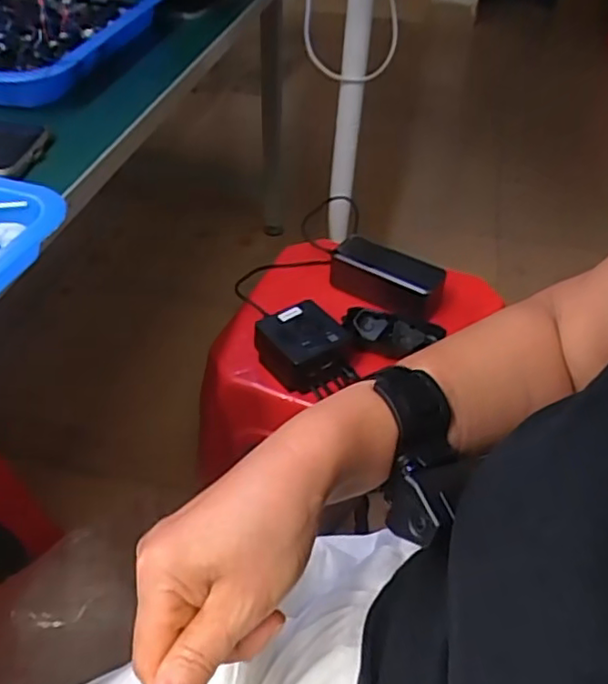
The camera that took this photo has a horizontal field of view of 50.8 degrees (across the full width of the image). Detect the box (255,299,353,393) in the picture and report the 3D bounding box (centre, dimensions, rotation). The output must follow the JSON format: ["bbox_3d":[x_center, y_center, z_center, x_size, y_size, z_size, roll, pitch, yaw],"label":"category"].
[{"bbox_3d":[-0.001,0.002,0.660,0.076,0.050,0.074,-24,49,-27],"label":"box"}]

